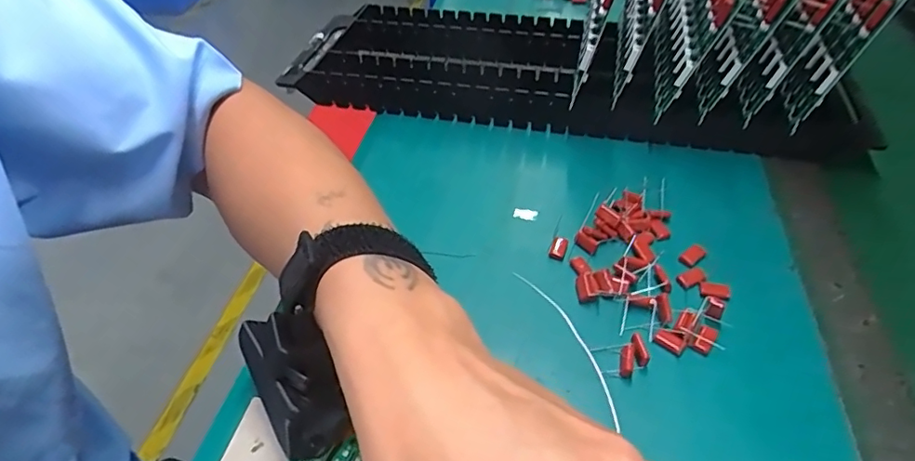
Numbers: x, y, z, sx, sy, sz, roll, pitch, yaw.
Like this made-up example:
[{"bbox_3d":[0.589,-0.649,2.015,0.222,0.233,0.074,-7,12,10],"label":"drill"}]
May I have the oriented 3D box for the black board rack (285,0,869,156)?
[{"bbox_3d":[0.081,-0.138,0.472,0.455,0.049,0.131,9,45,11],"label":"black board rack"}]

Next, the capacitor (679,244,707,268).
[{"bbox_3d":[0.145,0.015,0.340,0.017,0.004,0.010,-32,51,-27],"label":"capacitor"}]

